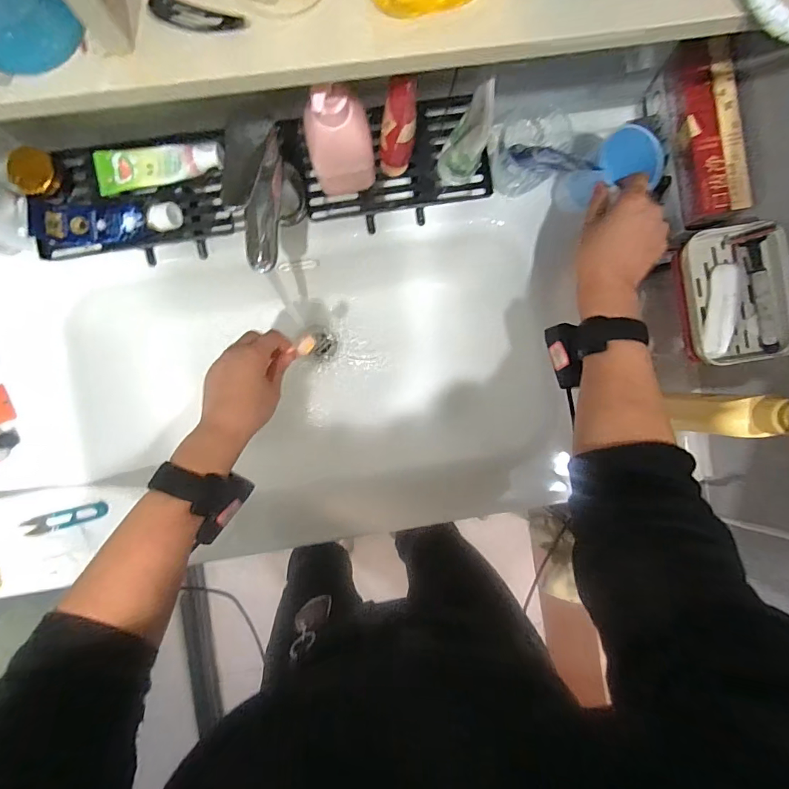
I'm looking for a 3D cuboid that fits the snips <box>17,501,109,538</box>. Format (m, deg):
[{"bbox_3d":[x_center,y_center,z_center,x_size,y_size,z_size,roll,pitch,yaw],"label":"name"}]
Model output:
[{"bbox_3d":[-0.422,0.159,0.566,0.100,0.013,0.025,-13,91,-3],"label":"snips"}]

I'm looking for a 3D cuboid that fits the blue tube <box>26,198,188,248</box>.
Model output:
[{"bbox_3d":[-0.303,-0.189,0.467,0.148,0.027,0.044,-7,91,-3],"label":"blue tube"}]

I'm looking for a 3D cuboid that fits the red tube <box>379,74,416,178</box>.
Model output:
[{"bbox_3d":[0.003,-0.244,0.415,0.031,0.158,0.027,4,90,-3],"label":"red tube"}]

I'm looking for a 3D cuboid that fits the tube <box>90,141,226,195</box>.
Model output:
[{"bbox_3d":[-0.251,-0.244,0.466,0.140,0.020,0.040,-8,91,-3],"label":"tube"}]

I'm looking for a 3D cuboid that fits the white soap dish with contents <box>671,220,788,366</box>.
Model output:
[{"bbox_3d":[0.347,-0.101,0.448,0.098,0.040,0.137,-6,91,-3],"label":"white soap dish with contents"}]

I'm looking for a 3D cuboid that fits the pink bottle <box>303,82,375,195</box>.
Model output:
[{"bbox_3d":[-0.049,-0.233,0.411,0.058,0.138,0.034,-21,91,-2],"label":"pink bottle"}]

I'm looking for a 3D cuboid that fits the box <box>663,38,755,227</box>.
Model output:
[{"bbox_3d":[0.333,-0.280,0.478,0.057,0.049,0.188,-11,91,-3],"label":"box"}]

